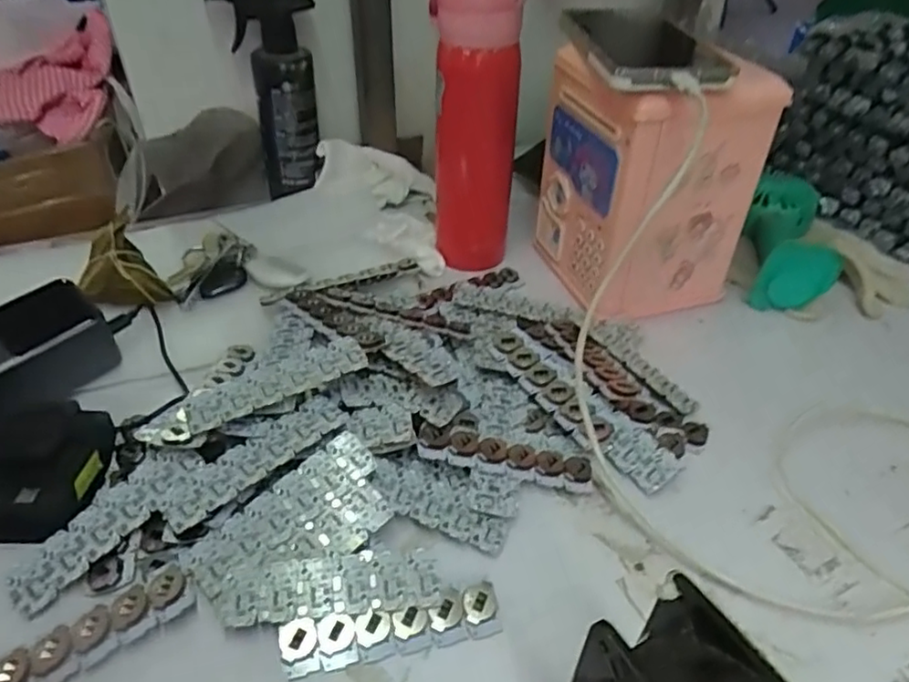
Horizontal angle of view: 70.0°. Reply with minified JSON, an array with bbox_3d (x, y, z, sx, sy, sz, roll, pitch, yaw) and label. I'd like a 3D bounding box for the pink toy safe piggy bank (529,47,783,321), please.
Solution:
[{"bbox_3d":[0.147,-0.130,0.512,0.128,0.176,0.130,-10,41,-14],"label":"pink toy safe piggy bank"}]

